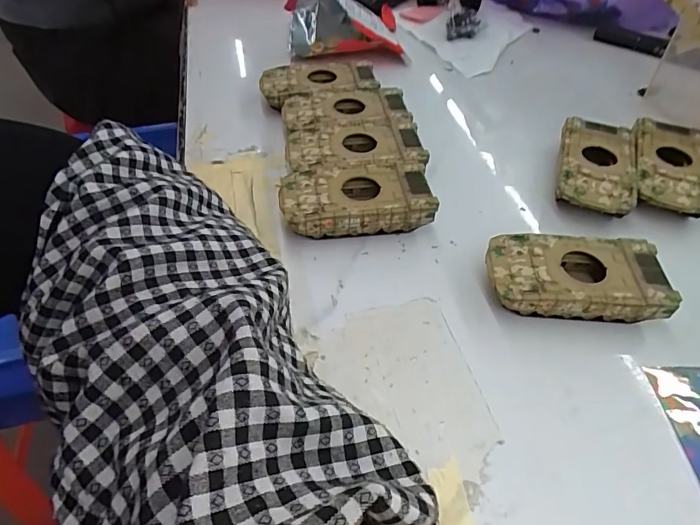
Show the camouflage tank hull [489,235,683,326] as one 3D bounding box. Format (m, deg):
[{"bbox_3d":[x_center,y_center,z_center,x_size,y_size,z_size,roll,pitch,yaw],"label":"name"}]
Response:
[{"bbox_3d":[0.128,0.010,0.279,0.094,0.025,0.050,4,47,3],"label":"camouflage tank hull"}]

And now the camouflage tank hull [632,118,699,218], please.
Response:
[{"bbox_3d":[0.231,-0.067,0.350,0.050,0.024,0.091,14,48,11],"label":"camouflage tank hull"}]

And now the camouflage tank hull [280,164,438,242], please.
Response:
[{"bbox_3d":[0.004,-0.038,0.317,0.095,0.027,0.048,-4,47,-5],"label":"camouflage tank hull"}]

